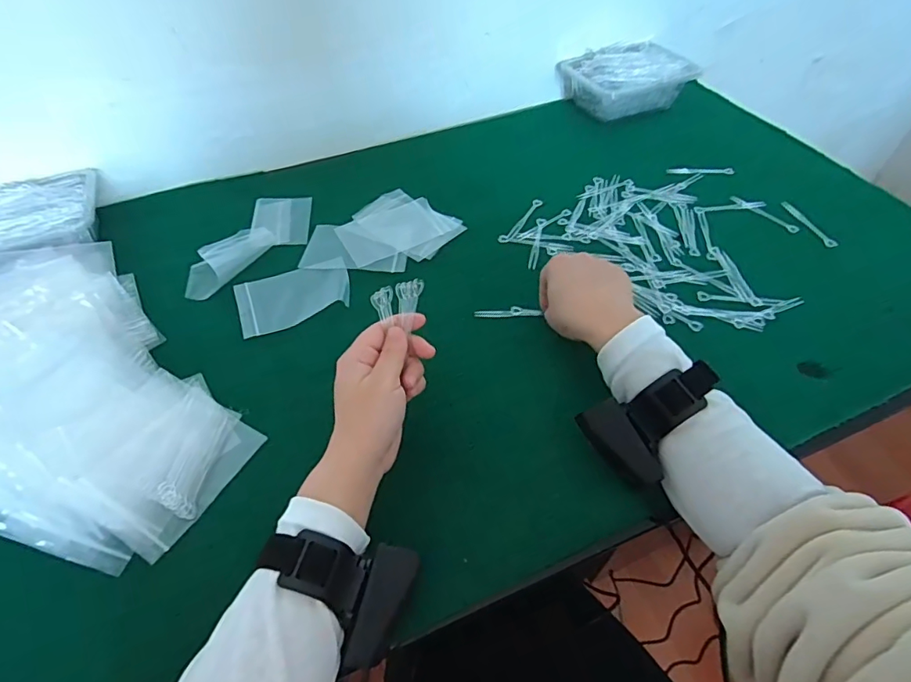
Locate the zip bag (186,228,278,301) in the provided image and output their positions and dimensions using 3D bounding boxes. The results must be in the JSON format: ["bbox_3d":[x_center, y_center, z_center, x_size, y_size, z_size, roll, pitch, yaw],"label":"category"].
[{"bbox_3d":[-0.258,-0.095,0.554,0.051,0.016,0.120,20,54,17],"label":"zip bag"}]

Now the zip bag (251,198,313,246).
[{"bbox_3d":[-0.216,-0.150,0.612,0.069,0.007,0.084,-2,56,-4],"label":"zip bag"}]

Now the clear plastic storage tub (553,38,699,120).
[{"bbox_3d":[0.259,-0.400,0.757,0.161,0.060,0.133,-24,54,-17],"label":"clear plastic storage tub"}]

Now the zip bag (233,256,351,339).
[{"bbox_3d":[-0.172,-0.049,0.530,0.118,0.005,0.080,-19,53,-14],"label":"zip bag"}]

